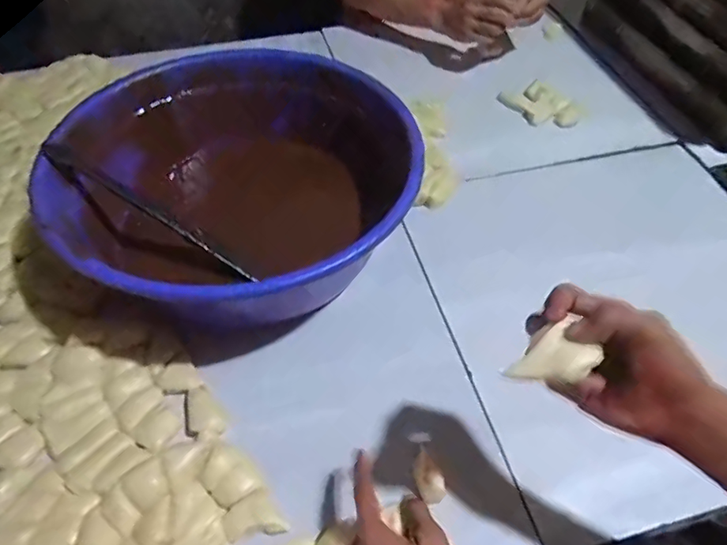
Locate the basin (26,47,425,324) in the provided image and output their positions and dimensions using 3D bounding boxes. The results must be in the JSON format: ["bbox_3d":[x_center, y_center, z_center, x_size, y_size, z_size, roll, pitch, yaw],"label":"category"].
[{"bbox_3d":[-0.161,-0.086,0.638,0.370,0.190,0.398,0,51,0],"label":"basin"}]

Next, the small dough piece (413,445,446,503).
[{"bbox_3d":[0.061,0.193,0.483,0.025,0.013,0.044,-25,55,-21],"label":"small dough piece"}]

